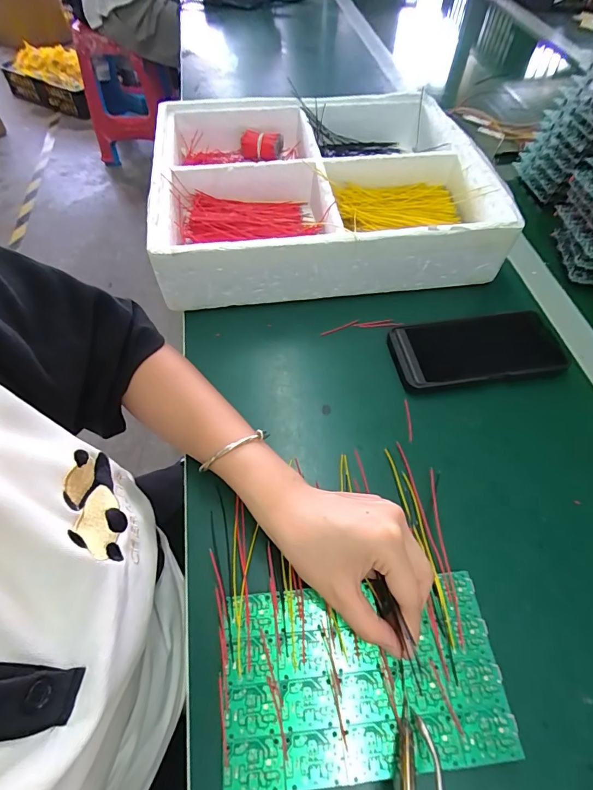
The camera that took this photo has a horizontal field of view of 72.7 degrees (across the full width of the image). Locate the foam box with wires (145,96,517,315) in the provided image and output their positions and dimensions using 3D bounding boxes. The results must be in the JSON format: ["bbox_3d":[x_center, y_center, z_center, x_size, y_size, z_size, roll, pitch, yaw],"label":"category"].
[{"bbox_3d":[0.023,-0.260,0.506,0.373,0.084,0.324,-5,57,-6],"label":"foam box with wires"}]

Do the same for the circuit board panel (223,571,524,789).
[{"bbox_3d":[0.042,0.177,0.256,0.171,0.005,0.100,-4,57,-4],"label":"circuit board panel"}]

